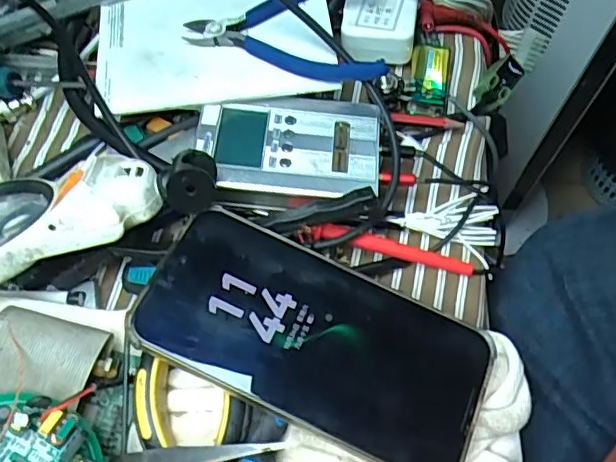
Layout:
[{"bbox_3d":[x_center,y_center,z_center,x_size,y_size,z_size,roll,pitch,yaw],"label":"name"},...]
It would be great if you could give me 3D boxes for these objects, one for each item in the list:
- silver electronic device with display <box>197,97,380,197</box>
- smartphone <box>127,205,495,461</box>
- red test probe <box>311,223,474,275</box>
[{"bbox_3d":[-0.011,-0.047,0.335,0.098,0.017,0.062,5,64,2],"label":"silver electronic device with display"},{"bbox_3d":[0.004,0.049,0.280,0.159,0.005,0.080,24,64,5],"label":"smartphone"},{"bbox_3d":[0.048,0.009,0.332,0.094,0.010,0.011,15,64,-8],"label":"red test probe"}]

